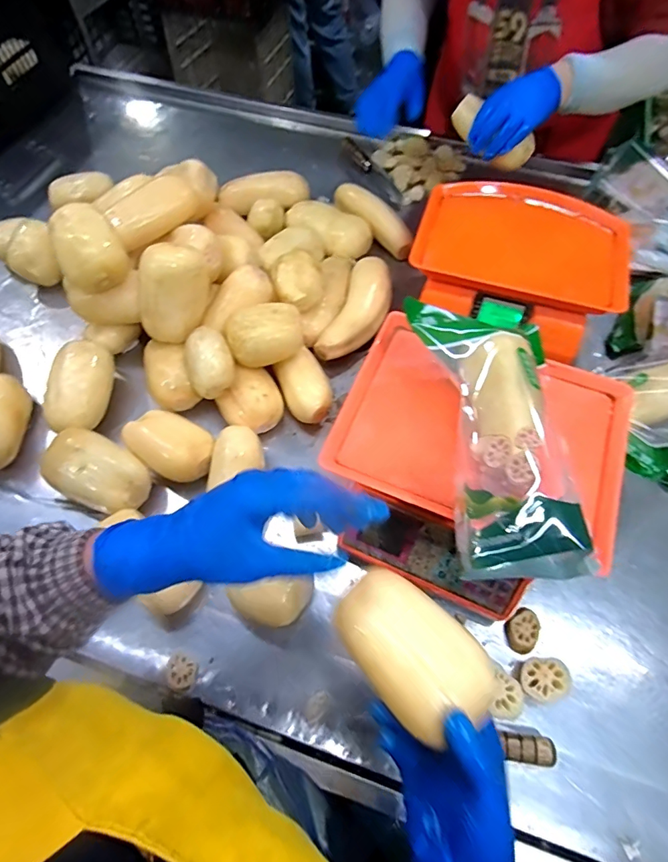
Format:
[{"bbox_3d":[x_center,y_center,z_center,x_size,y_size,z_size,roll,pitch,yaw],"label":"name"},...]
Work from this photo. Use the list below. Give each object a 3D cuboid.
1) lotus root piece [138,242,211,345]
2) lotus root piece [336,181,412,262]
[{"bbox_3d":[-0.212,-0.187,0.612,0.084,0.119,0.072,-8,45,-28],"label":"lotus root piece"},{"bbox_3d":[0.064,-0.367,0.800,0.054,0.049,0.175,-31,66,-17],"label":"lotus root piece"}]

